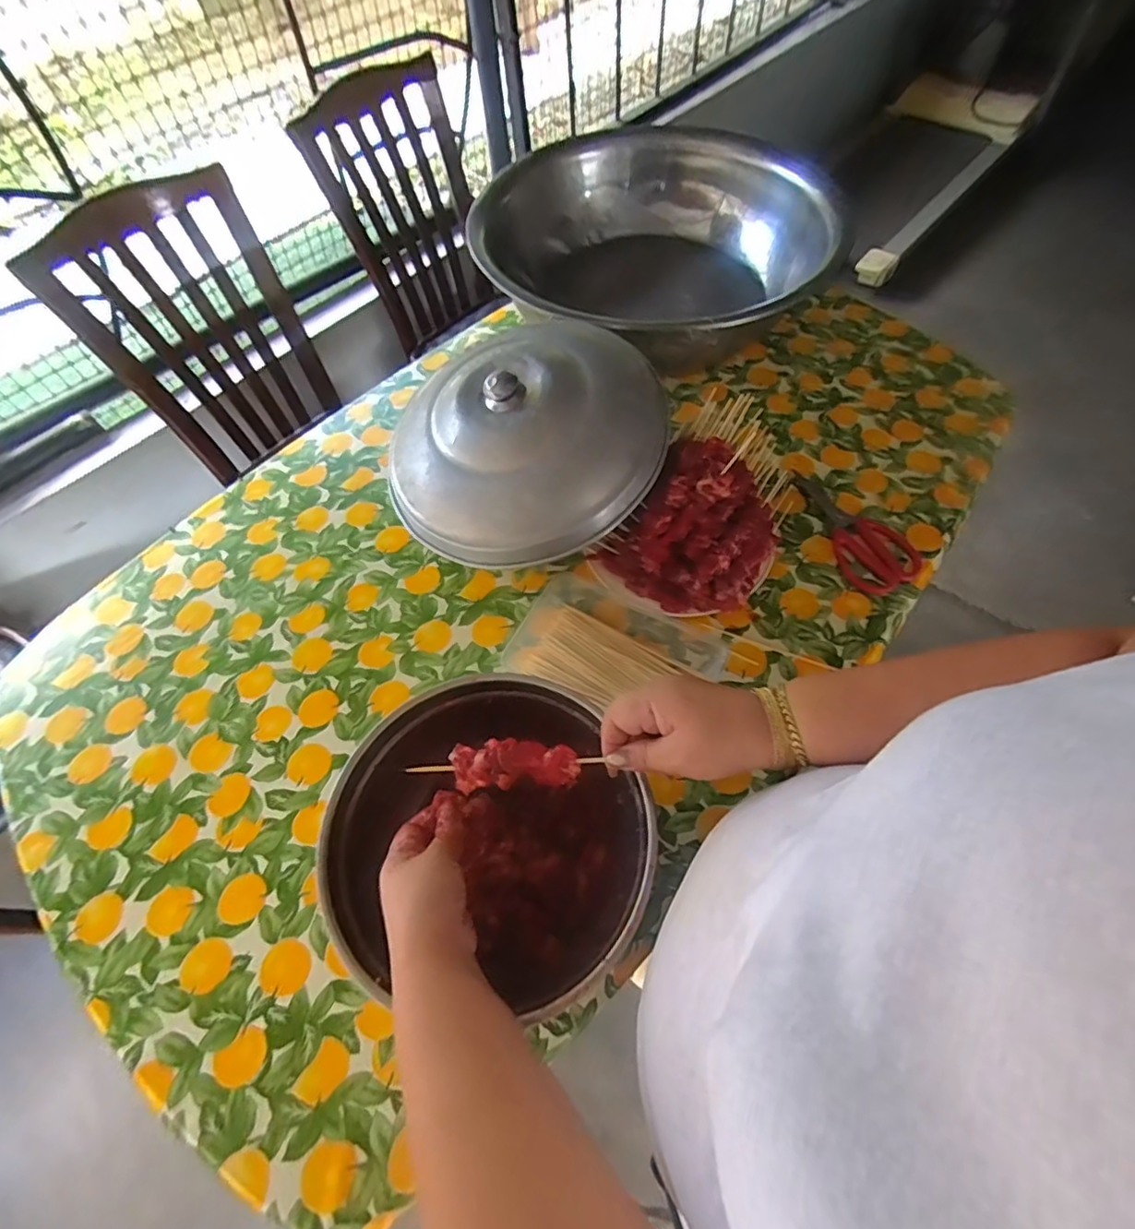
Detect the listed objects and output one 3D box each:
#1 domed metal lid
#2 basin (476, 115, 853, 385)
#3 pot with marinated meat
[{"bbox_3d":[-0.046,-0.222,0.698,0.349,0.114,0.295,-31,64,-14],"label":"domed metal lid"},{"bbox_3d":[0.135,-0.605,0.985,0.538,0.181,0.579,-1,60,2],"label":"basin"},{"bbox_3d":[-0.063,0.206,0.536,0.270,0.151,0.250,-1,60,2],"label":"pot with marinated meat"}]

